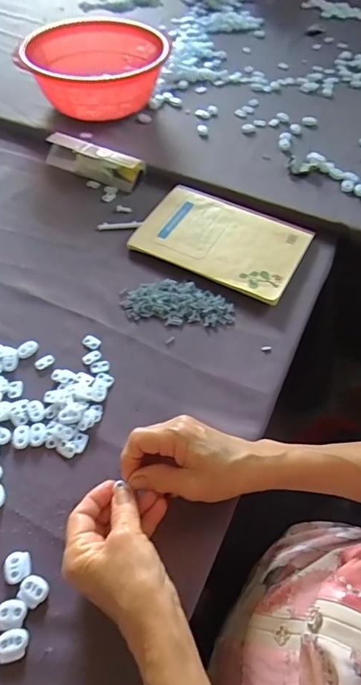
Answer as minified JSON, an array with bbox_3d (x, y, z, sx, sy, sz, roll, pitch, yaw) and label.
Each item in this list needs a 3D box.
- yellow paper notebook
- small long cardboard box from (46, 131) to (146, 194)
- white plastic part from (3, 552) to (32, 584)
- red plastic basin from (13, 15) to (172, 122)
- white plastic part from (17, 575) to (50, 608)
[{"bbox_3d":[0.054,-0.140,0.564,0.208,0.009,0.145,23,59,15],"label":"yellow paper notebook"},{"bbox_3d":[-0.130,-0.274,0.642,0.153,0.032,0.043,25,59,16],"label":"small long cardboard box"},{"bbox_3d":[-0.132,0.181,0.347,0.021,0.004,0.022,-16,57,-11],"label":"white plastic part"},{"bbox_3d":[-0.134,-0.434,0.701,0.226,0.099,0.167,-12,56,-8],"label":"red plastic basin"},{"bbox_3d":[-0.116,0.195,0.338,0.022,0.004,0.021,34,62,21],"label":"white plastic part"}]

